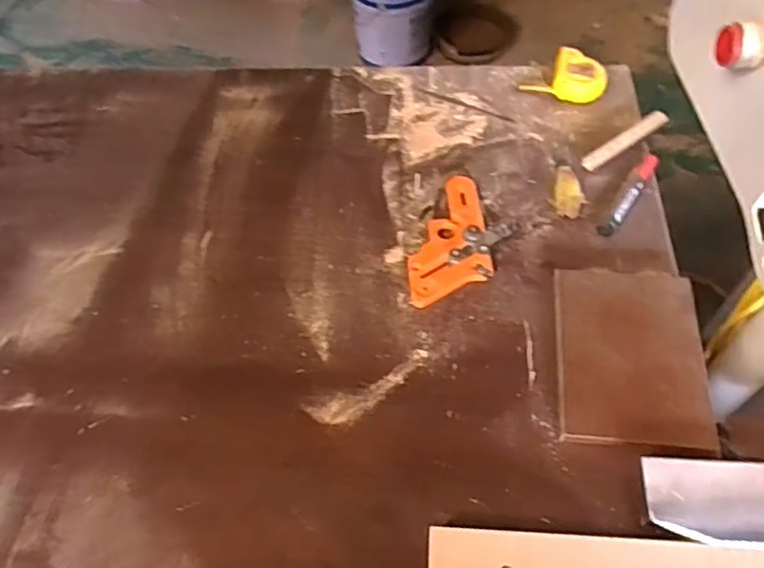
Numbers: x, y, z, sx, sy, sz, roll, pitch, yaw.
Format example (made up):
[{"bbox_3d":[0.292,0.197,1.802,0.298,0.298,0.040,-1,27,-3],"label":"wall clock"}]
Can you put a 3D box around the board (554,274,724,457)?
[{"bbox_3d":[0.251,0.069,0.634,0.141,0.021,0.194,4,57,6],"label":"board"}]

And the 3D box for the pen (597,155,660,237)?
[{"bbox_3d":[0.301,-0.110,0.751,0.020,0.013,0.152,30,63,21],"label":"pen"}]

